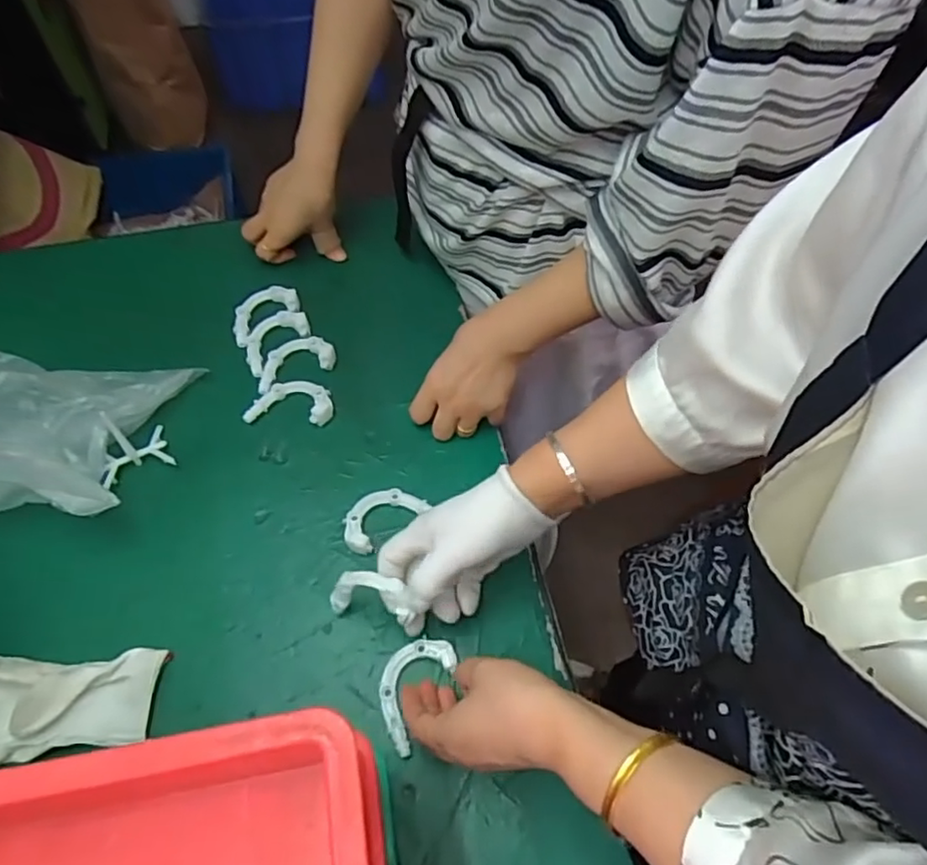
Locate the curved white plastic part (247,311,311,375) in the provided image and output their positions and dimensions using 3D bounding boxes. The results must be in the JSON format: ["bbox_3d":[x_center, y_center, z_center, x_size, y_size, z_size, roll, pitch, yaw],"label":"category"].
[{"bbox_3d":[-0.198,-0.098,0.646,0.044,0.016,0.078,38,65,18],"label":"curved white plastic part"}]

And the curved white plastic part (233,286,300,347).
[{"bbox_3d":[-0.213,-0.128,0.662,0.078,0.017,0.048,-36,68,-21],"label":"curved white plastic part"}]

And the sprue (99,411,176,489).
[{"bbox_3d":[-0.302,0.011,0.561,0.063,0.051,0.048,-24,64,-17],"label":"sprue"}]

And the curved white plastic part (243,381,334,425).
[{"bbox_3d":[-0.168,-0.031,0.614,0.083,0.016,0.045,4,60,0],"label":"curved white plastic part"}]

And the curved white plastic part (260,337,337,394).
[{"bbox_3d":[-0.173,-0.074,0.637,0.080,0.018,0.047,-22,63,-15],"label":"curved white plastic part"}]

